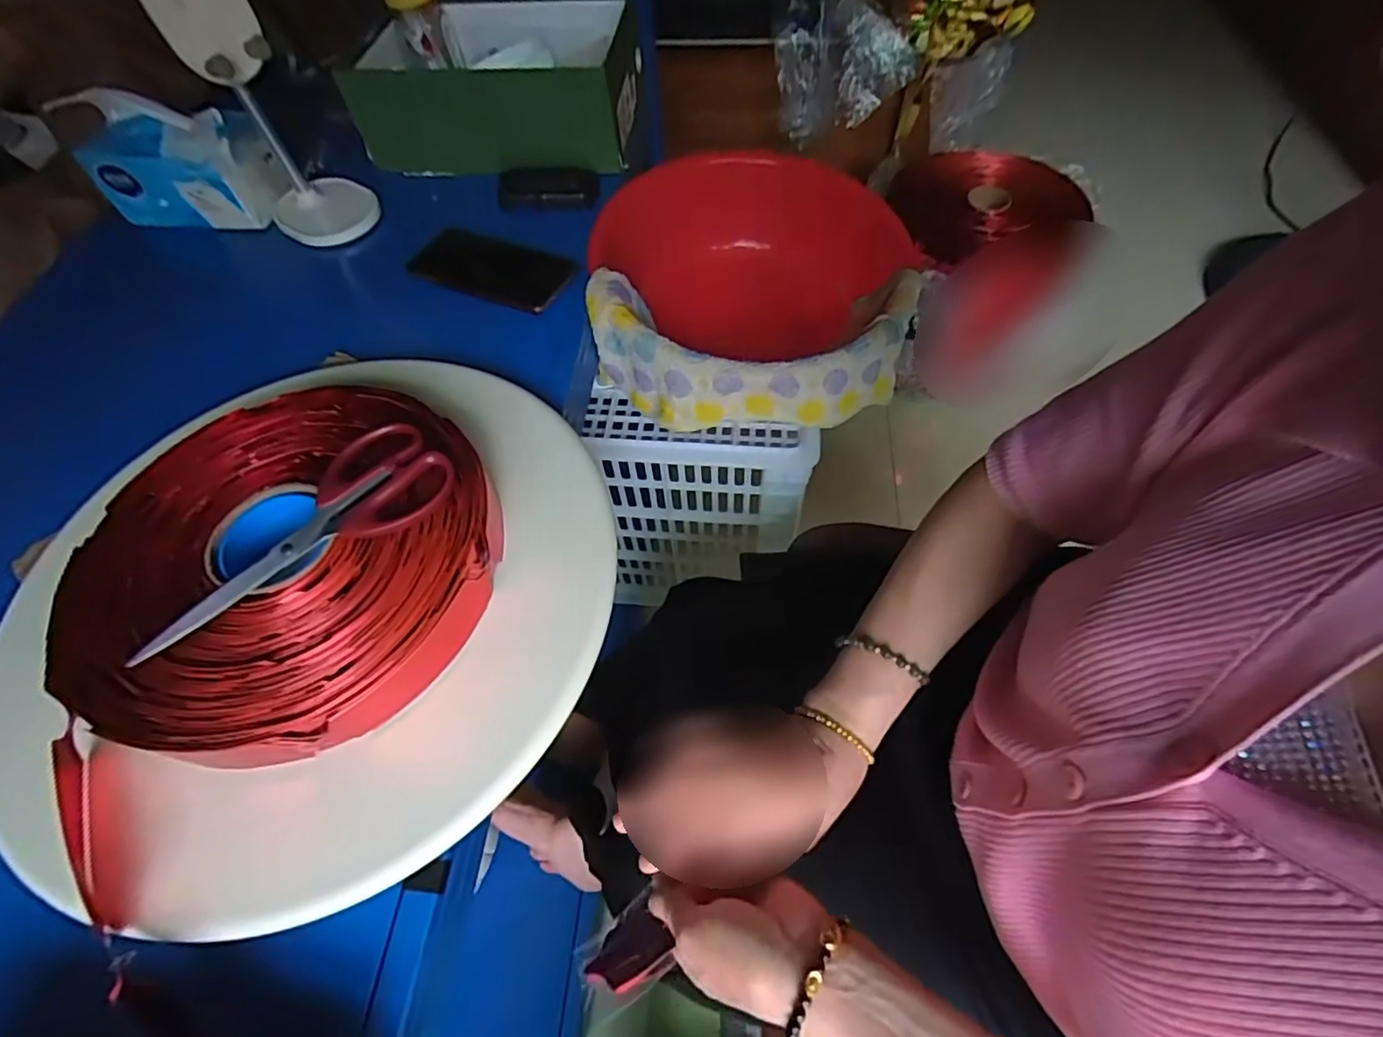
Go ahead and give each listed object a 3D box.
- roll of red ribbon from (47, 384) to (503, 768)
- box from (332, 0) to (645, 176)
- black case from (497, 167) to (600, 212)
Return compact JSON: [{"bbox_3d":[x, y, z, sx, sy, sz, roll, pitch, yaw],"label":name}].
[{"bbox_3d":[-0.264,0.023,0.408,0.256,0.058,0.252,-1,59,2],"label":"roll of red ribbon"},{"bbox_3d":[-0.230,-0.522,0.733,0.325,0.112,0.228,4,59,5],"label":"box"},{"bbox_3d":[-0.161,-0.369,0.682,0.112,0.035,0.035,2,59,3],"label":"black case"}]

